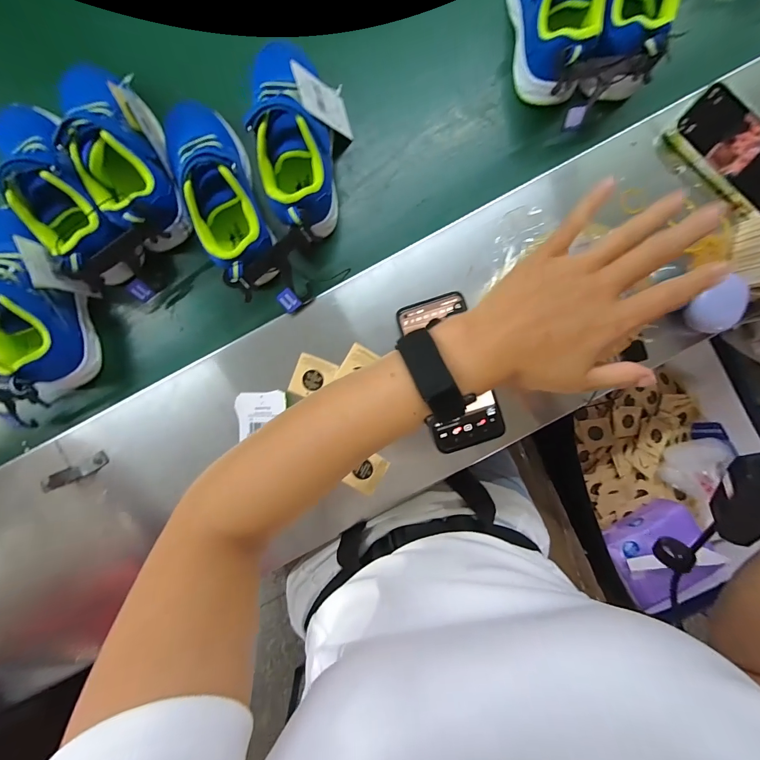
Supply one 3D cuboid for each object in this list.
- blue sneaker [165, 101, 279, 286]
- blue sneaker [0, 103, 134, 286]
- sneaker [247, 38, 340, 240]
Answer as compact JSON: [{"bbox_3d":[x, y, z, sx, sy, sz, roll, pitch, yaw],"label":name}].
[{"bbox_3d":[-0.167,-0.198,0.359,0.066,0.071,0.208,-22,80,1],"label":"blue sneaker"},{"bbox_3d":[-0.333,-0.196,0.366,0.072,0.087,0.185,-35,92,2],"label":"blue sneaker"},{"bbox_3d":[-0.086,-0.238,0.362,0.065,0.076,0.184,-7,92,0],"label":"sneaker"}]

